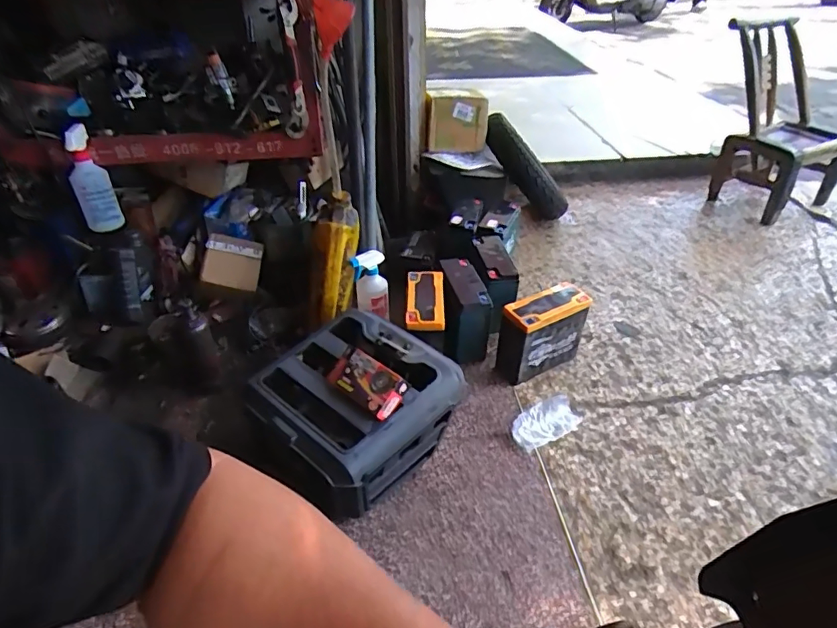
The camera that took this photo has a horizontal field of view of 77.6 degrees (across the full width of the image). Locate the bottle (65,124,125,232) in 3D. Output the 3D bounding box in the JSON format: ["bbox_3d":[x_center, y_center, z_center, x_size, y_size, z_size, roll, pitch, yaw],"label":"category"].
[{"bbox_3d":[-0.680,-0.267,1.082,0.073,0.216,0.073,-21,43,-23],"label":"bottle"}]

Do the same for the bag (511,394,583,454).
[{"bbox_3d":[0.248,0.210,1.019,0.135,0.028,0.075,-18,42,-20],"label":"bag"}]

